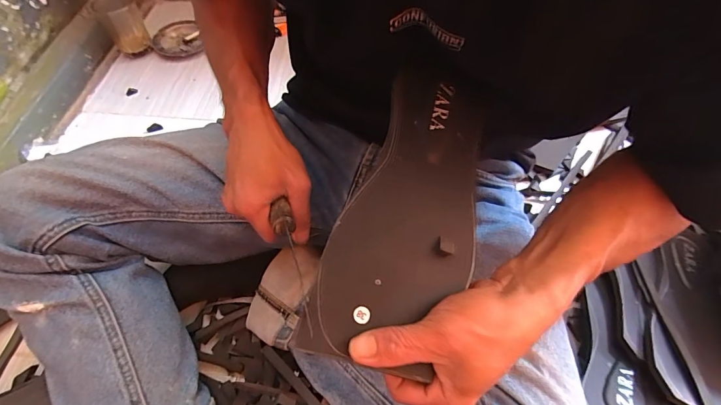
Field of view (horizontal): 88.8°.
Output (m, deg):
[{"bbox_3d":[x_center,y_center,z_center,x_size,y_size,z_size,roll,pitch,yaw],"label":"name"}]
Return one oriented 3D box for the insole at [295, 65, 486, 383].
[{"bbox_3d":[0.039,0.001,0.272,0.096,0.007,0.226,18,72,-1],"label":"insole"}]

